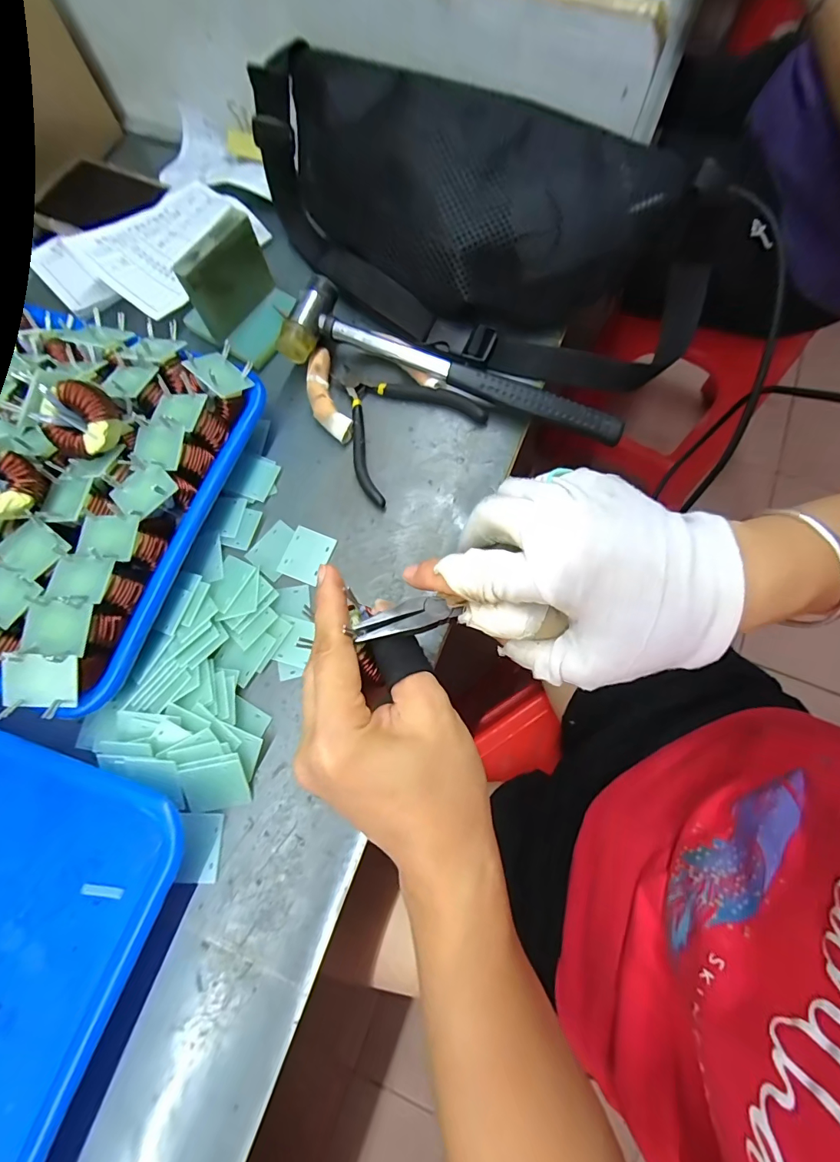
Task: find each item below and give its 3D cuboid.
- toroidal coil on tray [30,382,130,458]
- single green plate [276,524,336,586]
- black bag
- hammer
[{"bbox_3d":[-0.199,-0.095,0.261,0.041,0.017,0.040,-4,110,-10],"label":"toroidal coil on tray"},{"bbox_3d":[-0.076,-0.018,0.297,0.029,0.004,0.035,21,76,7],"label":"single green plate"},{"bbox_3d":[0.031,-0.257,0.318,0.355,0.079,0.148,29,77,8],"label":"black bag"},{"bbox_3d":[0.026,-0.153,0.315,0.241,0.035,0.056,17,76,6],"label":"hammer"}]

